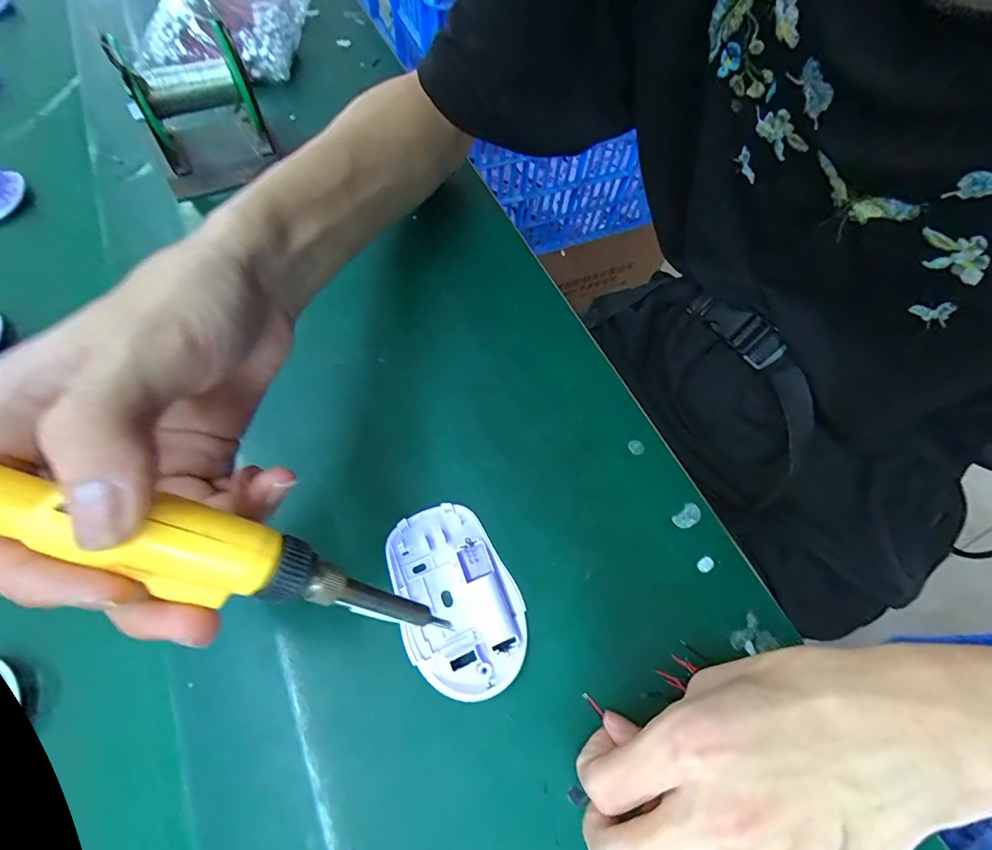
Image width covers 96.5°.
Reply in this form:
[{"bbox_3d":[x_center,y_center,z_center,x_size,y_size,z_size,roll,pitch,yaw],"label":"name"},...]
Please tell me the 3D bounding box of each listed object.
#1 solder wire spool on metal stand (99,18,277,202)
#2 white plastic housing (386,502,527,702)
[{"bbox_3d":[-0.232,-0.242,0.350,0.092,0.088,0.056,-23,66,-15],"label":"solder wire spool on metal stand"},{"bbox_3d":[-0.022,0.091,0.236,0.061,0.015,0.096,-24,66,-16],"label":"white plastic housing"}]

